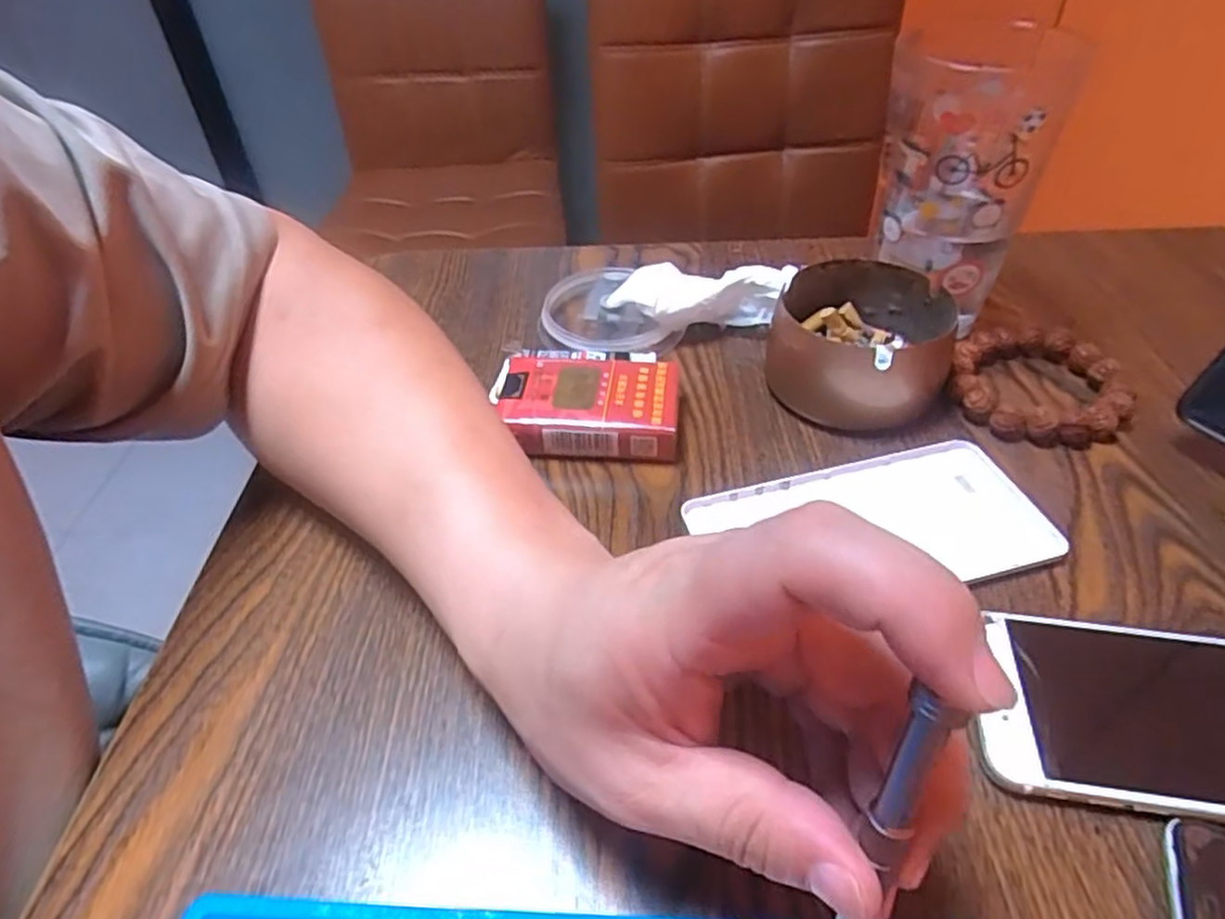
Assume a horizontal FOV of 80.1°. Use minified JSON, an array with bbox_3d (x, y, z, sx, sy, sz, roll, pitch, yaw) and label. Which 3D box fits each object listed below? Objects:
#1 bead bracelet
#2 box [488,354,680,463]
[{"bbox_3d":[0.210,-0.038,0.365,0.079,0.016,0.078,4,44,8],"label":"bead bracelet"},{"bbox_3d":[-0.014,-0.026,0.360,0.090,0.026,0.055,1,43,5],"label":"box"}]

